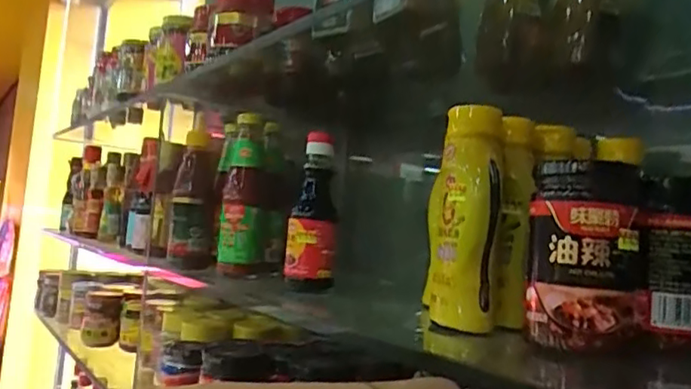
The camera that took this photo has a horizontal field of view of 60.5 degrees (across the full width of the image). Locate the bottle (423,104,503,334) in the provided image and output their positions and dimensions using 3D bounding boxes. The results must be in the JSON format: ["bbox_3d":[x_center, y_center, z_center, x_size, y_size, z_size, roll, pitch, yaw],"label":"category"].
[{"bbox_3d":[0.085,0.016,0.427,0.046,0.153,0.045,5,-4,5],"label":"bottle"}]

